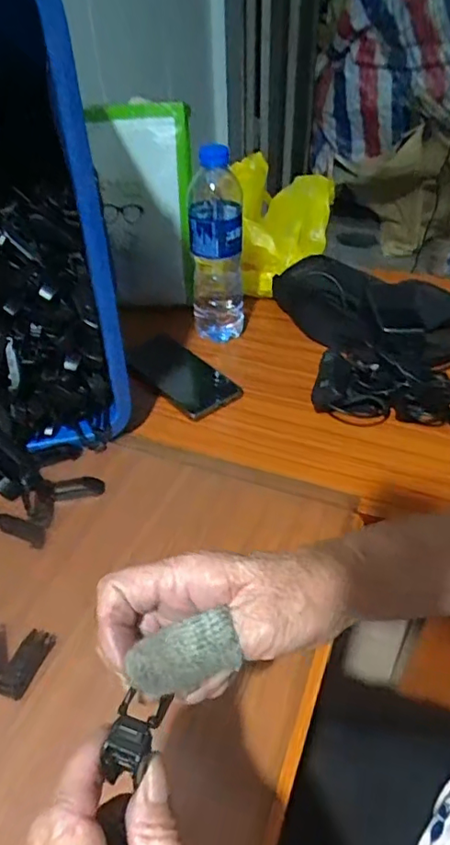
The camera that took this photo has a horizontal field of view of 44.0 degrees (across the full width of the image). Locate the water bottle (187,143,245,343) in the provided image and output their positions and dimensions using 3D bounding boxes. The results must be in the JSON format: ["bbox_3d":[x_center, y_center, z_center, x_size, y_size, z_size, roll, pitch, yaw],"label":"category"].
[{"bbox_3d":[-0.009,-0.202,0.668,0.063,0.225,0.057,-3,41,-1],"label":"water bottle"}]

